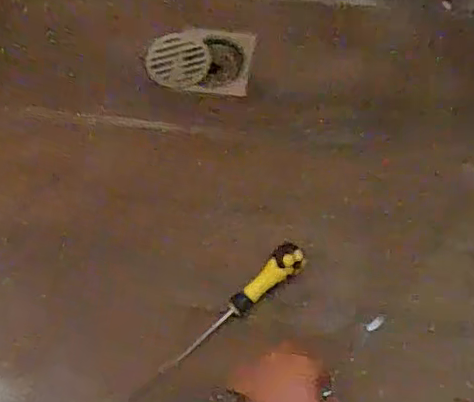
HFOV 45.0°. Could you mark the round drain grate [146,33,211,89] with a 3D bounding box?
[{"bbox_3d":[-0.078,-0.190,0.774,0.081,0.004,0.082,3,73,-11],"label":"round drain grate"}]

